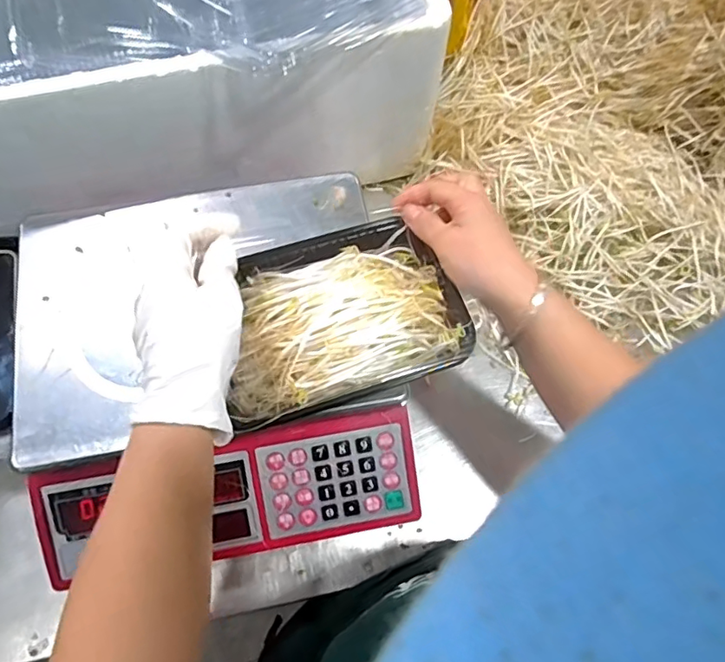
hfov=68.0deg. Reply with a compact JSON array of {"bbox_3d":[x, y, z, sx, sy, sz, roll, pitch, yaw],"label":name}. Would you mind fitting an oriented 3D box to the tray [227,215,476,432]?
[{"bbox_3d":[-0.017,-0.016,0.373,0.163,0.032,0.120,-18,70,-10],"label":"tray"}]

